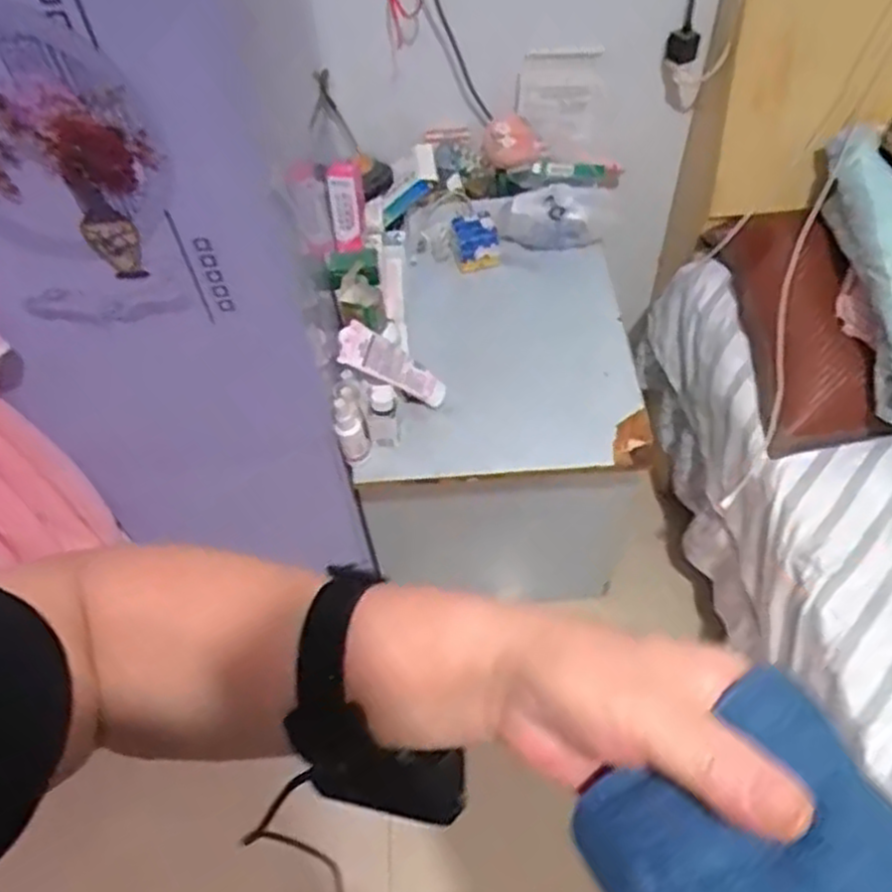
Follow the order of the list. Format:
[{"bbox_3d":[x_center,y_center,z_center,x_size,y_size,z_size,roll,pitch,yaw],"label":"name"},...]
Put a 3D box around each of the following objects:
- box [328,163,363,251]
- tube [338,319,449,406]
[{"bbox_3d":[-0.139,-0.331,1.072,0.042,0.122,0.041,-5,10,0],"label":"box"},{"bbox_3d":[-0.067,-0.103,1.026,0.169,0.025,0.060,30,53,-22],"label":"tube"}]

